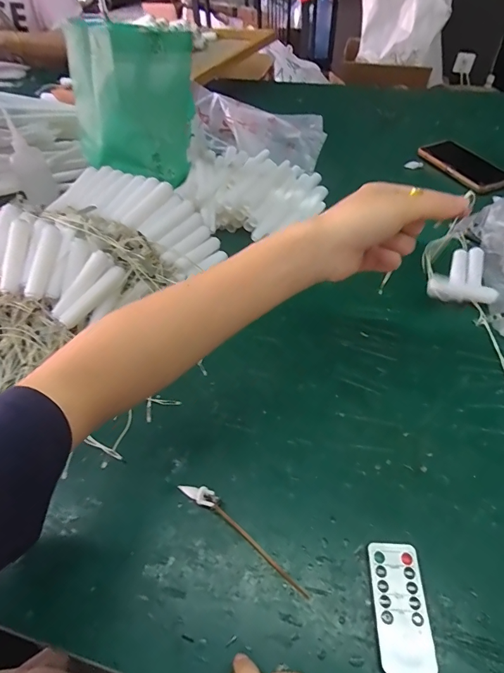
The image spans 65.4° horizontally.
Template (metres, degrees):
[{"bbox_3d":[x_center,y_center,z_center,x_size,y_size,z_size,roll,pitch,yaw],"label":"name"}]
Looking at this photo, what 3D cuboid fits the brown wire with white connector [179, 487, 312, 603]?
[{"bbox_3d":[-0.009,0.165,0.336,0.138,0.015,0.015,29,55,25],"label":"brown wire with white connector"}]

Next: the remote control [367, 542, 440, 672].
[{"bbox_3d":[0.113,0.205,0.299,0.040,0.008,0.084,1,48,3],"label":"remote control"}]

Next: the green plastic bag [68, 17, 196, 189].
[{"bbox_3d":[-0.185,-0.357,0.605,0.185,0.195,0.122,-13,51,-8],"label":"green plastic bag"}]

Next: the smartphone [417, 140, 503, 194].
[{"bbox_3d":[0.383,-0.309,0.710,0.084,0.016,0.161,-21,53,-14],"label":"smartphone"}]

